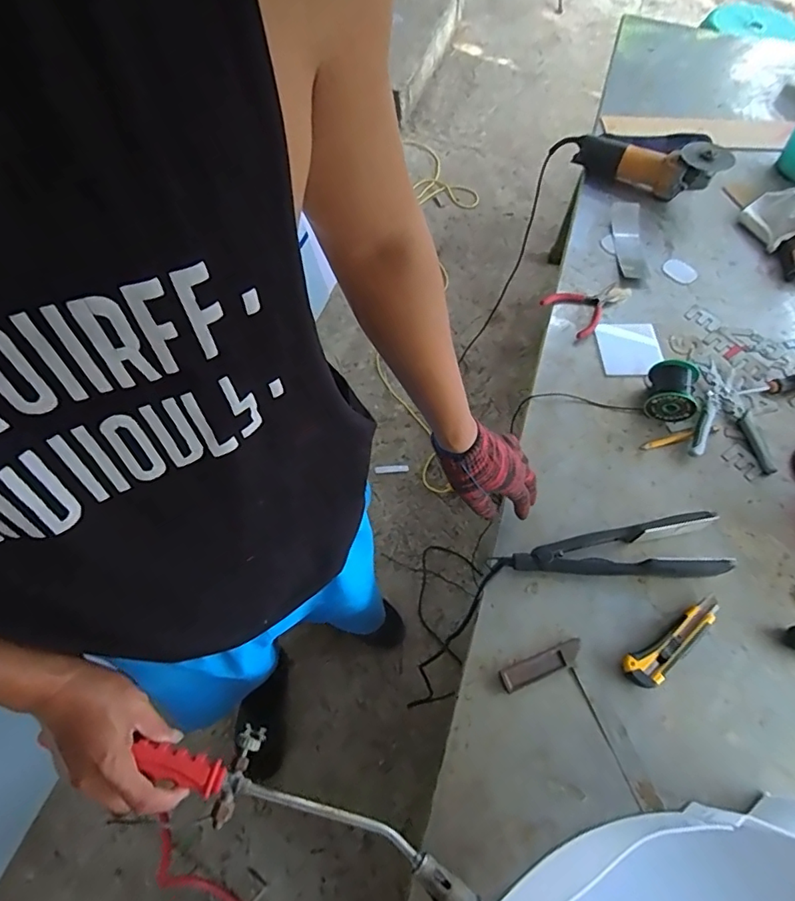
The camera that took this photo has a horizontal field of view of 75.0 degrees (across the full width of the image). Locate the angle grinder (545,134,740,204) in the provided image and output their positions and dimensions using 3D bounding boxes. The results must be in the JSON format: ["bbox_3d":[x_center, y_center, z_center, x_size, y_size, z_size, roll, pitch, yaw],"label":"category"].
[{"bbox_3d":[0.472,-0.568,1.037,0.334,0.089,0.091,26,65,25],"label":"angle grinder"}]

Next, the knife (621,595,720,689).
[{"bbox_3d":[0.347,0.240,0.646,0.157,0.024,0.040,-28,68,-15],"label":"knife"}]

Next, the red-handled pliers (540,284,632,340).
[{"bbox_3d":[0.335,-0.264,0.911,0.157,0.013,0.099,-37,70,-18],"label":"red-handled pliers"}]

